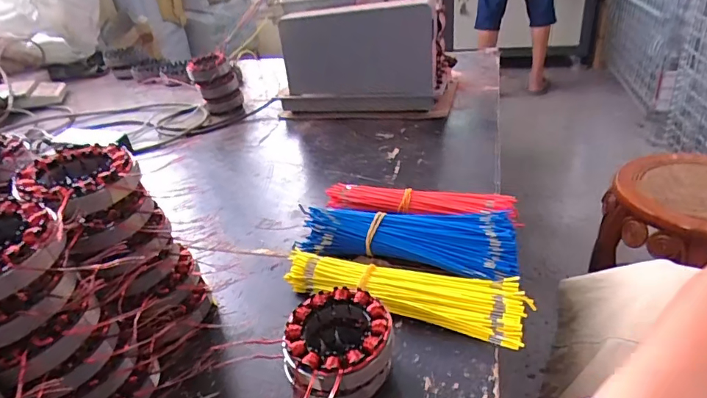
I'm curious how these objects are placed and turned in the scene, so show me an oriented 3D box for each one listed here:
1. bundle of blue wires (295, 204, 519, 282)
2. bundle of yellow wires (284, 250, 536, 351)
[{"bbox_3d":[0.064,0.044,0.541,0.245,0.048,0.097,9,33,20],"label":"bundle of blue wires"},{"bbox_3d":[0.050,0.092,0.476,0.241,0.032,0.066,10,34,23],"label":"bundle of yellow wires"}]

